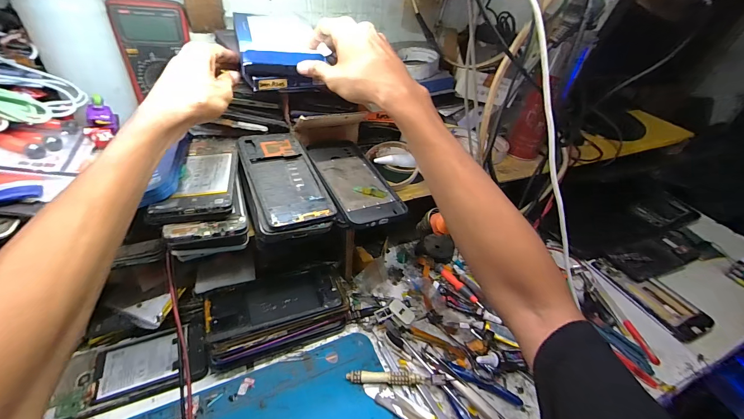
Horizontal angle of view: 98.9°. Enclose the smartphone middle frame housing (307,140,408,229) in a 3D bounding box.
[{"bbox_3d":[-0.027,-0.041,0.417,0.080,0.015,0.180,-15,45,-24],"label":"smartphone middle frame housing"}]

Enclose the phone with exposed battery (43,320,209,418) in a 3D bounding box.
[{"bbox_3d":[-0.276,0.184,0.376,0.146,0.015,0.077,-11,43,-20],"label":"phone with exposed battery"}]

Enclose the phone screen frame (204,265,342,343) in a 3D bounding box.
[{"bbox_3d":[-0.118,0.109,0.392,0.154,0.010,0.069,-11,43,-20],"label":"phone screen frame"}]

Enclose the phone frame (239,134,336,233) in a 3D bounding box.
[{"bbox_3d":[-0.101,-0.040,0.371,0.078,0.008,0.155,-12,52,-28],"label":"phone frame"}]

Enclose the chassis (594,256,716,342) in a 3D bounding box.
[{"bbox_3d":[0.456,0.137,0.525,0.067,0.010,0.161,-20,42,-8],"label":"chassis"}]

